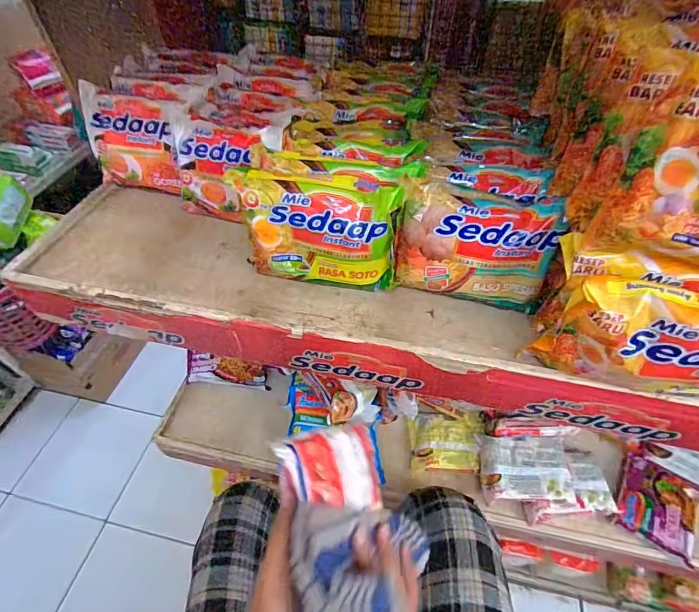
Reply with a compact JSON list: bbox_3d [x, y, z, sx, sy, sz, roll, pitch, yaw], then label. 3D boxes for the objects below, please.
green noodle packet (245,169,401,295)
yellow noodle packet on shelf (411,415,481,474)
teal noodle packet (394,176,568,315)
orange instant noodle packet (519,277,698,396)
[{"bbox_3d":[-0.026,-0.061,0.351,0.133,0.095,0.031,9,51,8],"label":"green noodle packet"},{"bbox_3d":[0.162,0.229,0.665,0.105,0.024,0.089,6,50,5],"label":"yellow noodle packet on shelf"},{"bbox_3d":[0.105,-0.049,0.341,0.130,0.092,0.029,13,33,5],"label":"teal noodle packet"},{"bbox_3d":[0.214,0.029,0.269,0.143,0.086,0.035,7,51,6],"label":"orange instant noodle packet"}]

